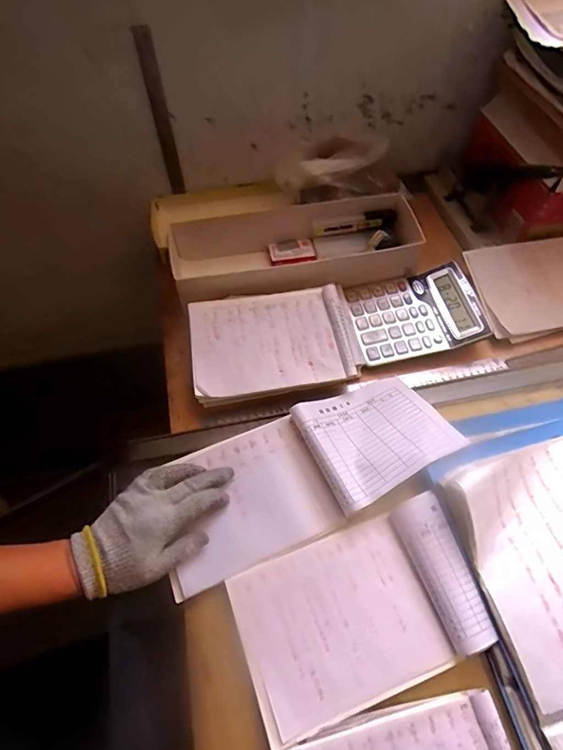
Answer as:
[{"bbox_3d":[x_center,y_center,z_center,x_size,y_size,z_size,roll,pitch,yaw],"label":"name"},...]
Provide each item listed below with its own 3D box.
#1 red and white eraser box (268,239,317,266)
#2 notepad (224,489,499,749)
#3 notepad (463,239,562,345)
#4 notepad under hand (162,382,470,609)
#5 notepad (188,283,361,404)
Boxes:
[{"bbox_3d":[0.017,-0.186,0.665,0.069,0.012,0.037,-10,58,-5],"label":"red and white eraser box"},{"bbox_3d":[0.073,0.219,0.411,0.221,0.024,0.140,-18,59,-10],"label":"notepad"},{"bbox_3d":[0.365,-0.127,0.617,0.194,0.037,0.142,-13,58,-6],"label":"notepad"},{"bbox_3d":[0.025,0.100,0.486,0.333,0.033,0.142,-29,61,-13],"label":"notepad under hand"},{"bbox_3d":[-0.010,-0.044,0.563,0.210,0.039,0.145,-11,58,-5],"label":"notepad"}]

